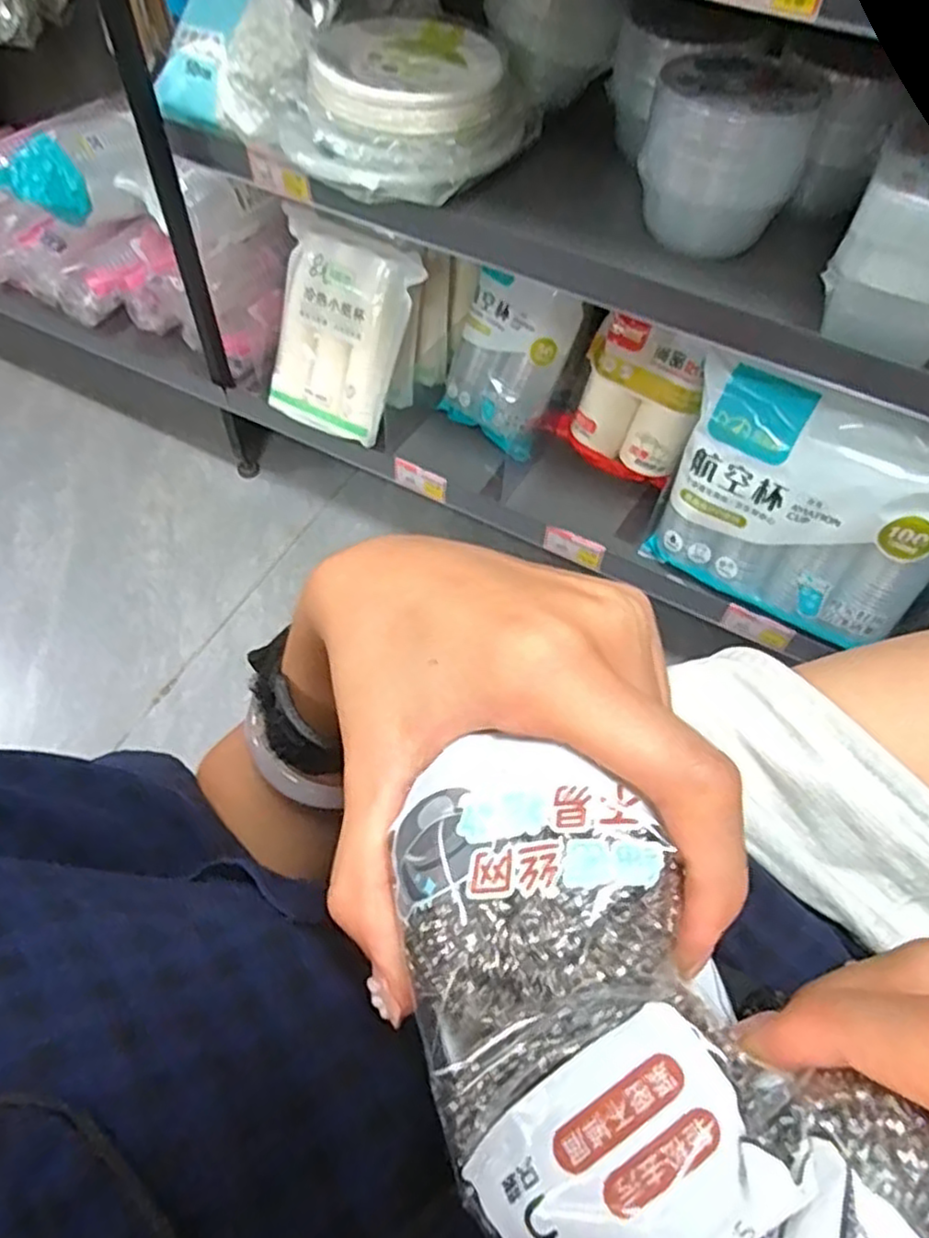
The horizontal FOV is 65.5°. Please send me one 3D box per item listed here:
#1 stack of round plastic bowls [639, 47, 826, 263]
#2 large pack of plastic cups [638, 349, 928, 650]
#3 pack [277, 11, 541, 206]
[{"bbox_3d":[0.232,-0.412,0.641,0.133,0.131,0.123,20,59,10],"label":"stack of round plastic bowls"},{"bbox_3d":[0.346,-0.104,0.738,0.274,0.233,0.085,30,48,15],"label":"large pack of plastic cups"},{"bbox_3d":[-0.061,-0.479,0.676,0.186,0.070,0.209,27,60,14],"label":"pack"}]

